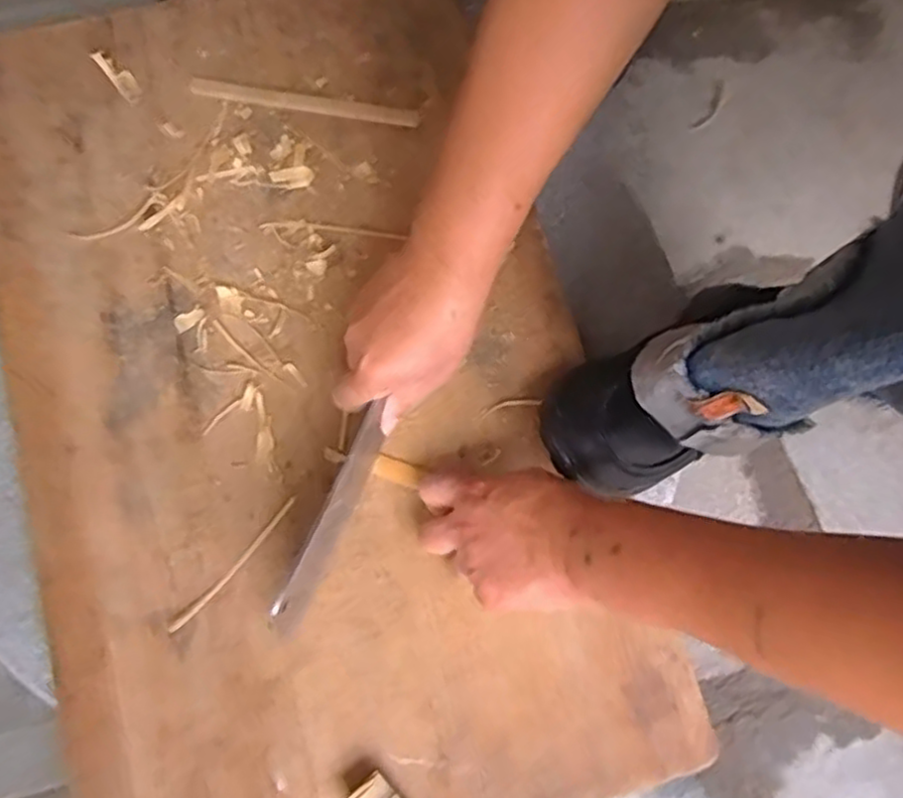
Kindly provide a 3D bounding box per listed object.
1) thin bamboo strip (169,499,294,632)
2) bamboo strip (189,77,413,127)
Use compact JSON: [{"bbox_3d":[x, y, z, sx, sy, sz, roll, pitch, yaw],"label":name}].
[{"bbox_3d":[-0.147,0.112,0.489,0.007,0.004,0.117,42,81,9],"label":"thin bamboo strip"},{"bbox_3d":[-0.113,-0.229,0.557,0.175,0.005,0.013,9,78,2],"label":"bamboo strip"}]

